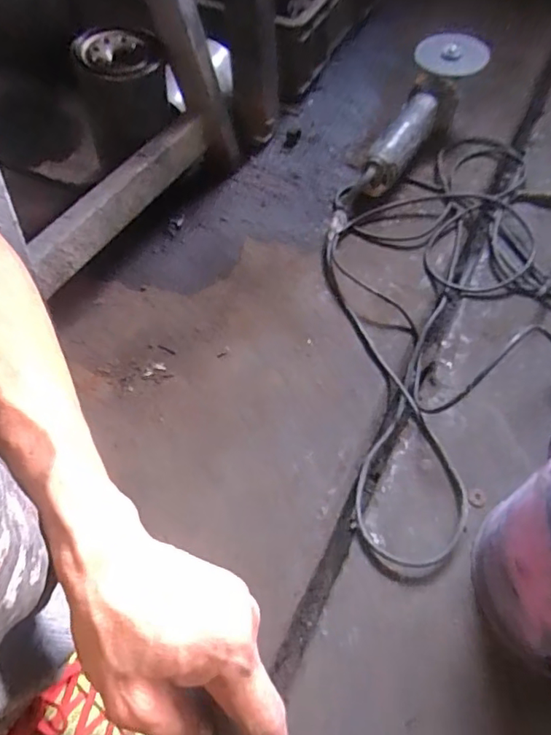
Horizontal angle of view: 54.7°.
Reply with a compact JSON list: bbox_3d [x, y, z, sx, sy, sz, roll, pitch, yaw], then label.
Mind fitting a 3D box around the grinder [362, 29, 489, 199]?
[{"bbox_3d":[0.213,-0.370,0.774,0.096,0.071,0.309,27,76,20],"label":"grinder"}]

